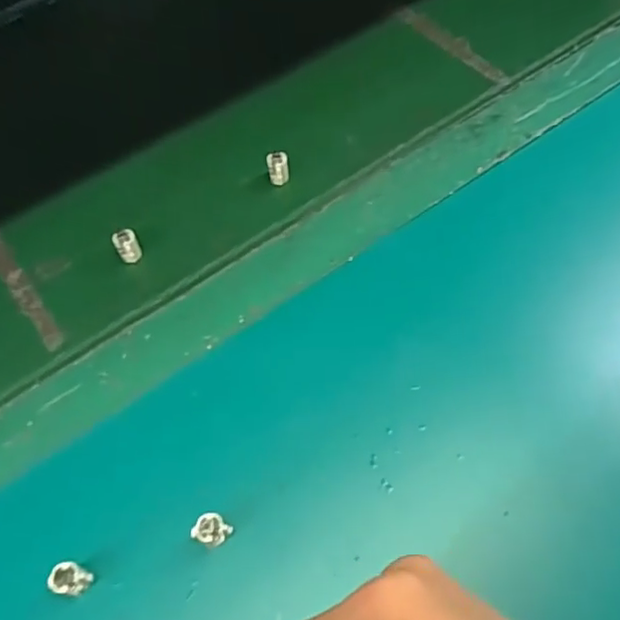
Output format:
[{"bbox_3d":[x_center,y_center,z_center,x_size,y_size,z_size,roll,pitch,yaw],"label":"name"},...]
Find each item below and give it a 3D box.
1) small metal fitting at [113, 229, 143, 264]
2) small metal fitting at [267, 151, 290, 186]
[{"bbox_3d":[-0.129,-0.045,0.440,0.016,0.025,0.011,-30,61,-13],"label":"small metal fitting"},{"bbox_3d":[-0.024,-0.107,0.470,0.016,0.023,0.014,-6,58,1],"label":"small metal fitting"}]

